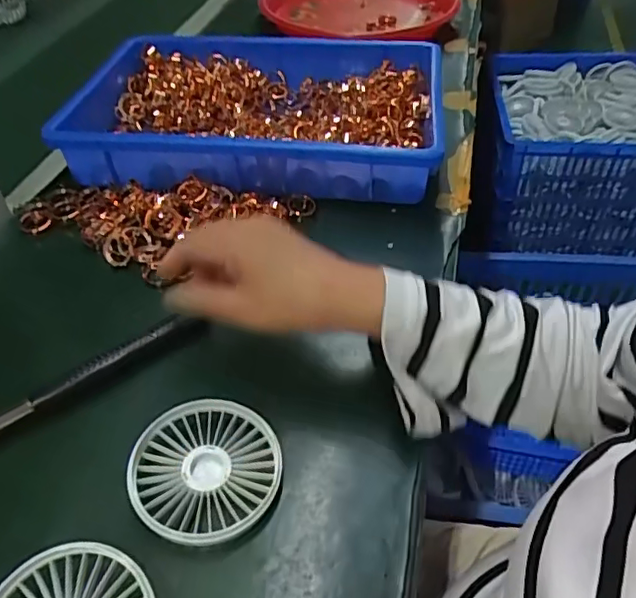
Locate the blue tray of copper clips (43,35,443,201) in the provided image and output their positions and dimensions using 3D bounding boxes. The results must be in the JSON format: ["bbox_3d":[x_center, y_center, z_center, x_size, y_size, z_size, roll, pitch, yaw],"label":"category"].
[{"bbox_3d":[-0.060,-0.199,0.588,0.351,0.058,0.235,2,46,5],"label":"blue tray of copper clips"}]

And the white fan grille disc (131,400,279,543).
[{"bbox_3d":[-0.068,0.103,0.349,0.088,0.013,0.086,1,47,-1],"label":"white fan grille disc"}]

